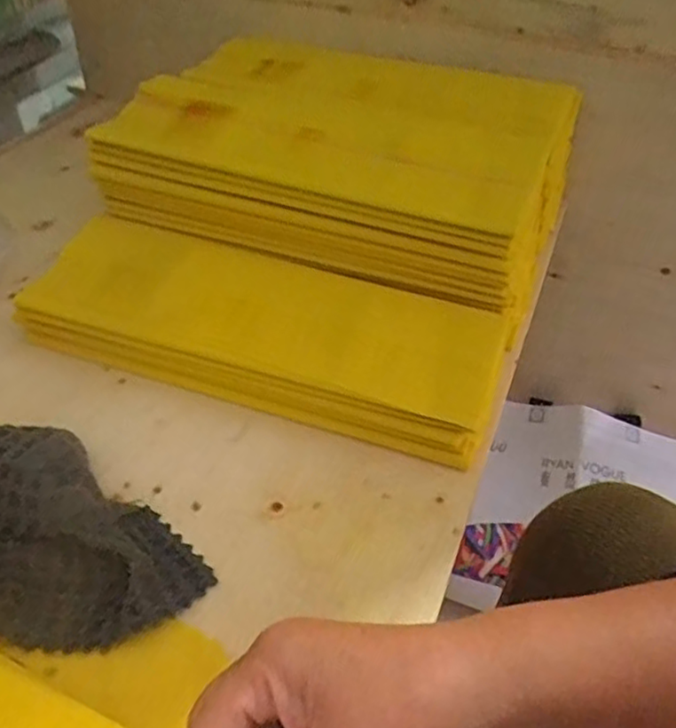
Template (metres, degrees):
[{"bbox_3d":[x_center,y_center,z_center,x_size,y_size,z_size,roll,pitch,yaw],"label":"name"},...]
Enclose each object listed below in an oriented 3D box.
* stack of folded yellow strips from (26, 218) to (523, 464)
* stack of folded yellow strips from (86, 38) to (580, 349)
[{"bbox_3d":[-0.056,-0.033,0.515,0.354,0.058,0.129,15,46,13],"label":"stack of folded yellow strips"},{"bbox_3d":[0.007,-0.184,0.593,0.369,0.086,0.240,17,46,15],"label":"stack of folded yellow strips"}]

